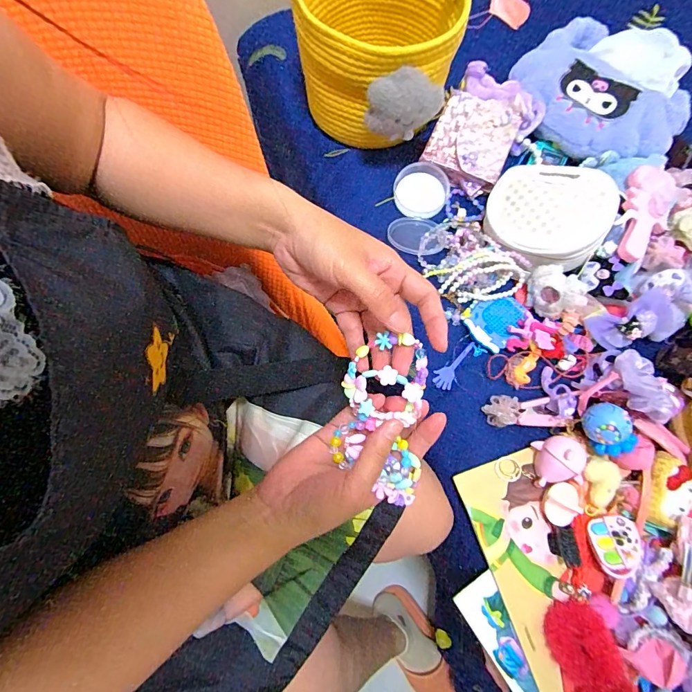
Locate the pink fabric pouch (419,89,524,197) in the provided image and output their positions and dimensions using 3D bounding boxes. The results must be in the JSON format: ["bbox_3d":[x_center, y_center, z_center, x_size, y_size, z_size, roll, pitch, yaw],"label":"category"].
[{"bbox_3d":[0.190,-0.310,0.603,0.116,0.049,0.129,25,75,6],"label":"pink fabric pouch"}]

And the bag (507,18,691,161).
[{"bbox_3d":[0.398,-0.395,0.609,0.248,0.069,0.228,41,77,10],"label":"bag"}]

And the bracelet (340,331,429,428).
[{"bbox_3d":[0.030,0.023,0.293,0.058,0.028,0.060,18,74,4],"label":"bracelet"}]

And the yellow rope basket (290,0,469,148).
[{"bbox_3d":[0.042,-0.446,0.517,0.219,0.266,0.267,14,74,2],"label":"yellow rope basket"}]

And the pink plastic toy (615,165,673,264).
[{"bbox_3d":[0.391,-0.171,0.518,0.053,0.034,0.135,20,75,4],"label":"pink plastic toy"}]

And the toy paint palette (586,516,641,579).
[{"bbox_3d":[0.310,0.230,0.452,0.048,0.013,0.061,-14,55,26],"label":"toy paint palette"}]

